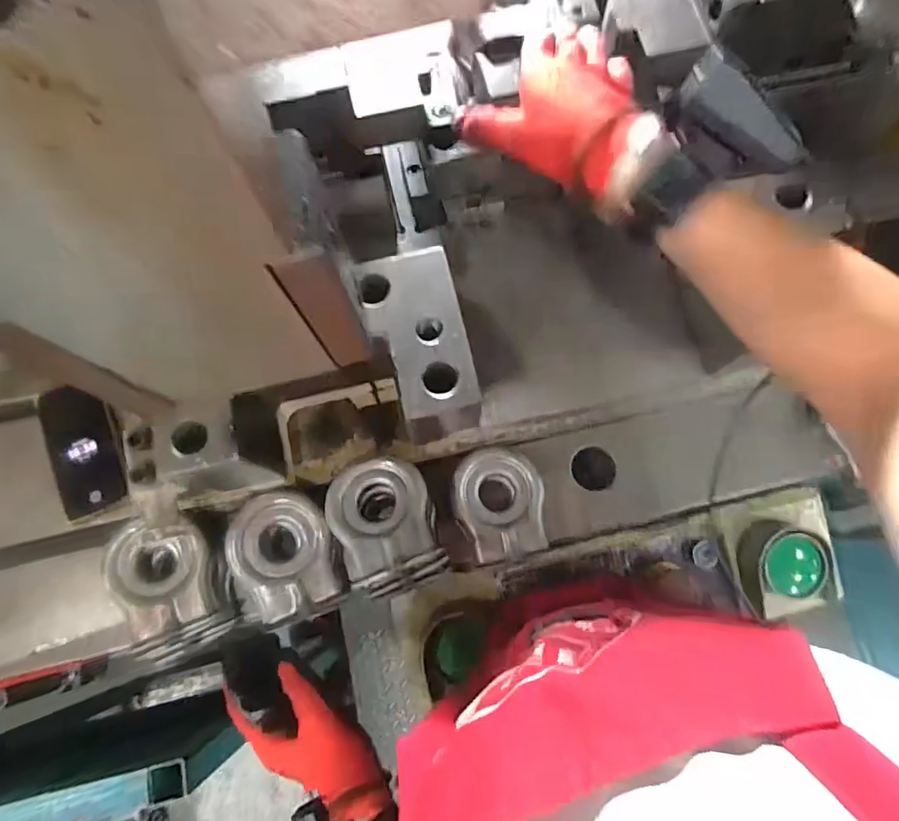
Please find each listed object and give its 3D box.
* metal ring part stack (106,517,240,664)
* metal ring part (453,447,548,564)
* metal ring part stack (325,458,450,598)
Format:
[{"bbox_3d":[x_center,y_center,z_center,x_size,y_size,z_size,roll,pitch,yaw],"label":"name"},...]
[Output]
[{"bbox_3d":[-0.278,0.174,0.532,0.093,0.058,0.132,-26,76,-6],"label":"metal ring part stack"},{"bbox_3d":[0.053,0.097,0.552,0.093,0.023,0.112,-10,75,-2],"label":"metal ring part"},{"bbox_3d":[-0.062,0.114,0.523,0.098,0.063,0.126,-22,76,-5],"label":"metal ring part stack"}]

